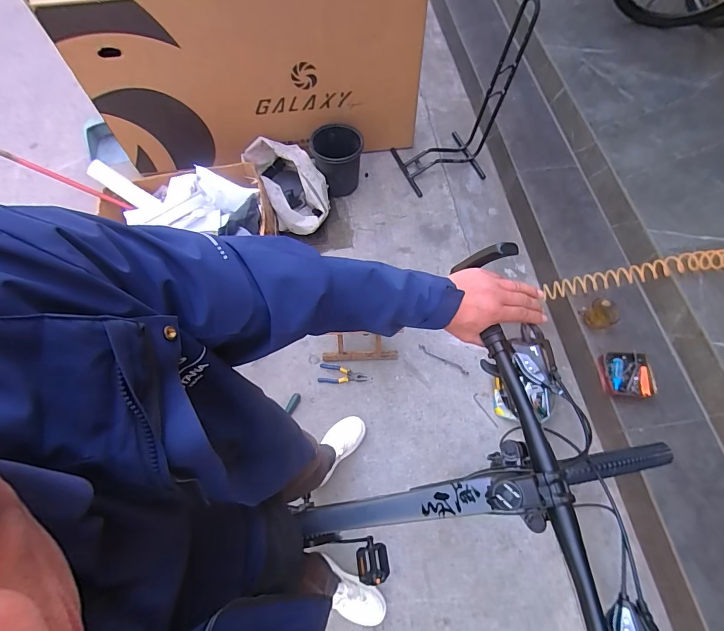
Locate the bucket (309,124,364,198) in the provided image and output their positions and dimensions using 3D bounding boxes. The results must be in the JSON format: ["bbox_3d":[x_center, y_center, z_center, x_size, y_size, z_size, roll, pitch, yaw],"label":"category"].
[{"bbox_3d":[-0.119,-0.745,1.831,0.231,0.252,0.232,-5,65,-3],"label":"bucket"}]

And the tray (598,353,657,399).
[{"bbox_3d":[0.950,0.210,1.375,0.158,0.045,0.164,0,65,-1],"label":"tray"}]

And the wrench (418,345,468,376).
[{"bbox_3d":[0.329,0.179,1.559,0.225,0.008,0.023,29,68,12],"label":"wrench"}]

